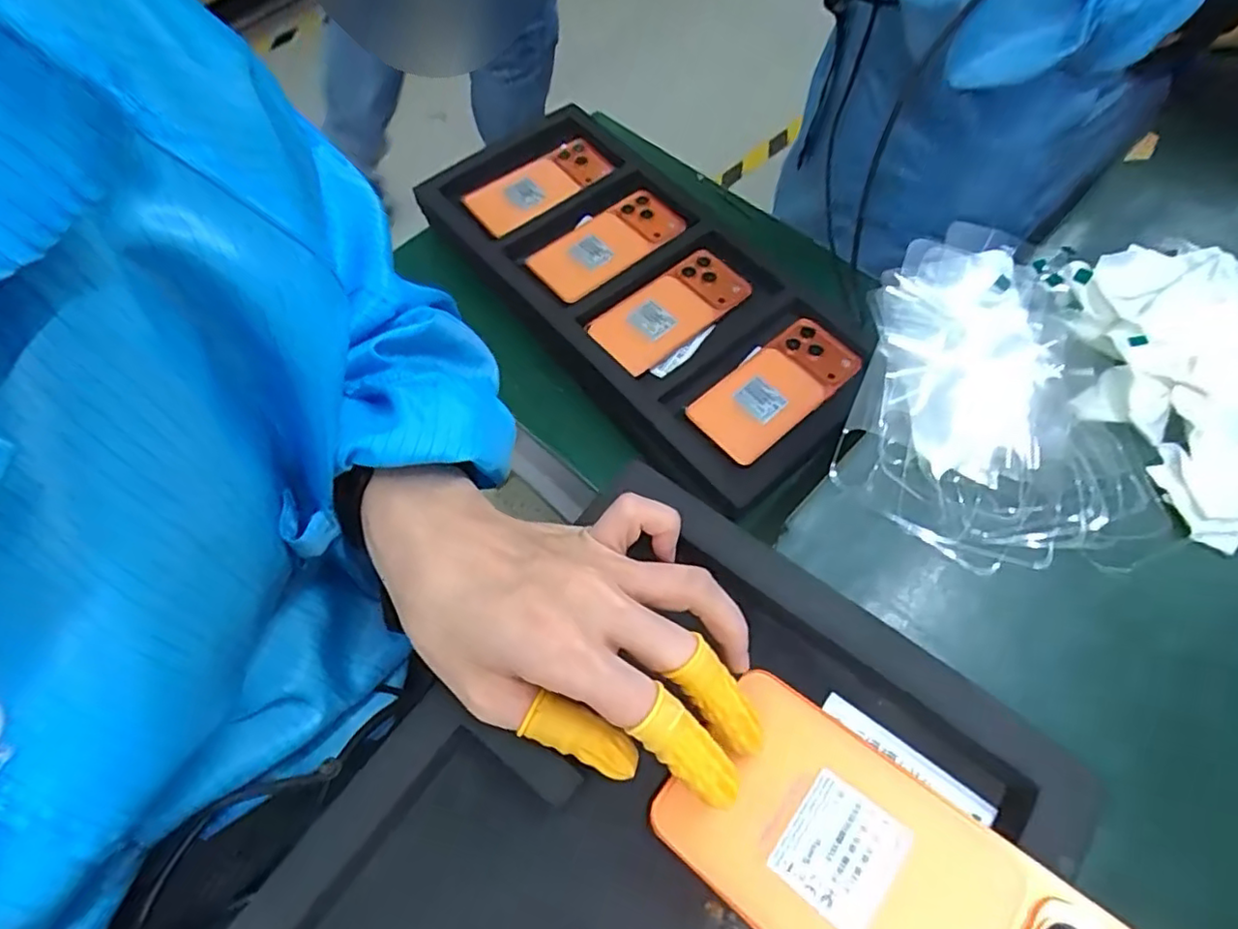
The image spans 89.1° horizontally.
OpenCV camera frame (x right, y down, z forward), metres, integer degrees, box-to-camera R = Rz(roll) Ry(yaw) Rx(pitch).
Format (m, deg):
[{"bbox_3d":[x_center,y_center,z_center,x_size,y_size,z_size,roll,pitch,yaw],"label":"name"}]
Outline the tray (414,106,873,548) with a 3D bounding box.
[{"bbox_3d":[0.022,-0.179,0.631,0.236,0.033,0.490,-41,71,-16],"label":"tray"}]

